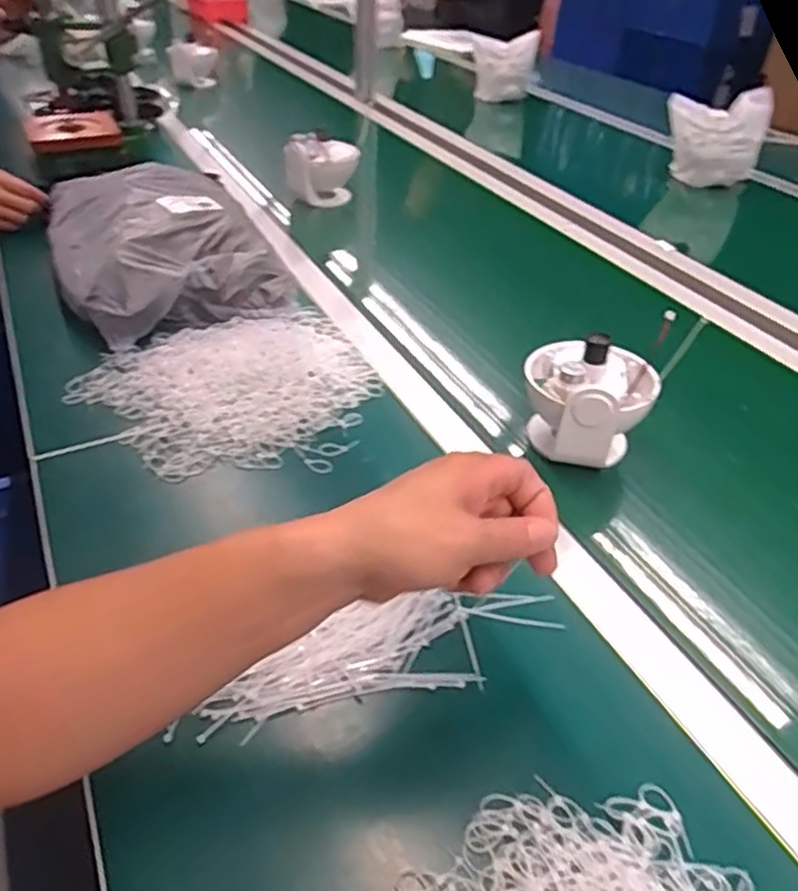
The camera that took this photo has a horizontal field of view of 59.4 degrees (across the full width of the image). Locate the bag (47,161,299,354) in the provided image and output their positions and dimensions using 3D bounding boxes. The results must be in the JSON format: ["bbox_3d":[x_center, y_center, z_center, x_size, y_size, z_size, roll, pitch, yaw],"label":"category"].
[{"bbox_3d":[-0.315,-0.262,0.909,0.242,0.096,0.354,-19,44,-24],"label":"bag"}]

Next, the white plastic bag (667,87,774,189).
[{"bbox_3d":[0.576,-0.560,1.293,0.171,0.163,0.114,18,42,18],"label":"white plastic bag"}]

